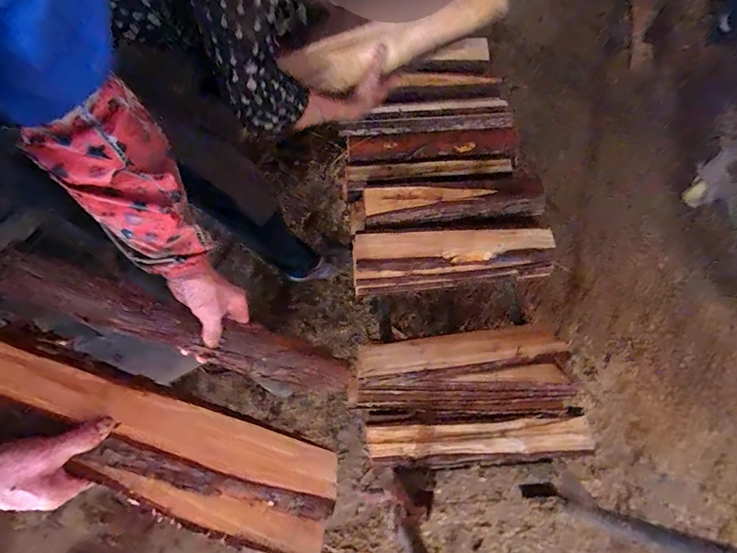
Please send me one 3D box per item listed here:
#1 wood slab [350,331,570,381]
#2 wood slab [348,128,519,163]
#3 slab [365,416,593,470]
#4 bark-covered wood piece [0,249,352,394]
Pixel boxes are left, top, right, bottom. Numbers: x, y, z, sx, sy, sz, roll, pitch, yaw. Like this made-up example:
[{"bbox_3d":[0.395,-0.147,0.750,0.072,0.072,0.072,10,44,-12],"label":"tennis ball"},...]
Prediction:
[{"bbox_3d":[0.229,0.181,0.915,0.514,0.069,0.103,-5,64,-2],"label":"wood slab"},{"bbox_3d":[0.207,-0.415,1.189,0.539,0.107,0.111,0,64,1],"label":"wood slab"},{"bbox_3d":[0.246,0.384,0.845,0.497,0.072,0.097,-2,64,0],"label":"slab"},{"bbox_3d":[-0.229,0.090,0.539,0.491,0.024,0.069,29,64,-32],"label":"bark-covered wood piece"}]

